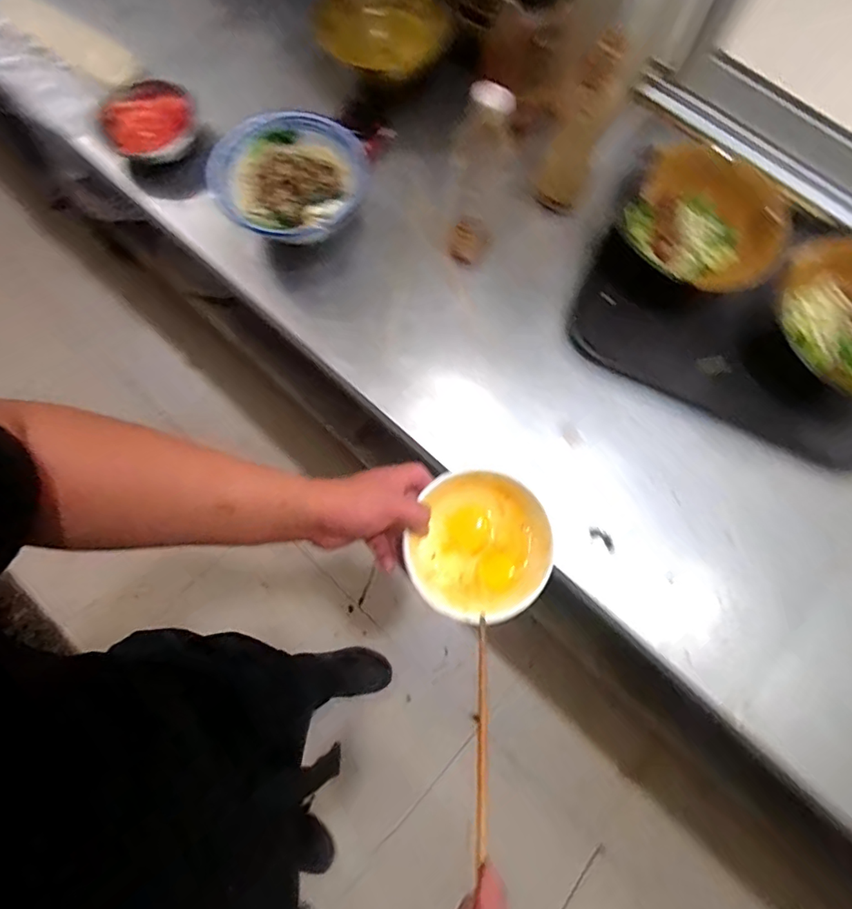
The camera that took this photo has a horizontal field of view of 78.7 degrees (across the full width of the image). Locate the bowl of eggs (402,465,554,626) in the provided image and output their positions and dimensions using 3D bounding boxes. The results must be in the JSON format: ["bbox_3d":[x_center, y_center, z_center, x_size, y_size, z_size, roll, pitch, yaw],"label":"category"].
[{"bbox_3d":[0.048,0.086,0.491,0.132,0.066,0.133,0,74,0],"label":"bowl of eggs"}]

